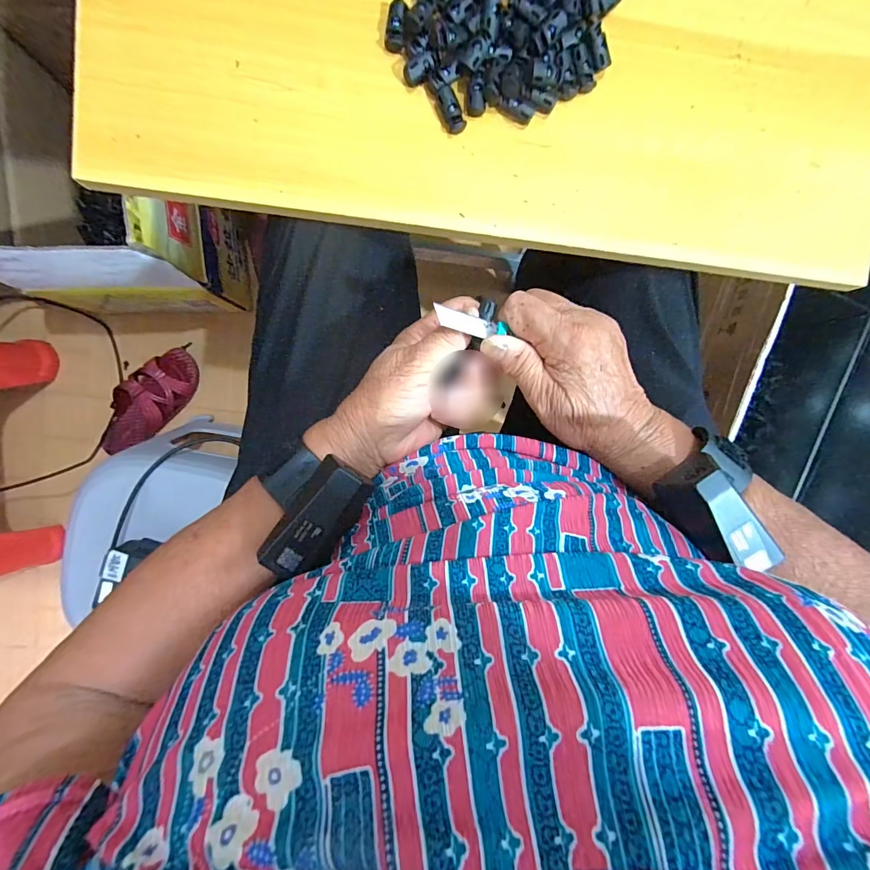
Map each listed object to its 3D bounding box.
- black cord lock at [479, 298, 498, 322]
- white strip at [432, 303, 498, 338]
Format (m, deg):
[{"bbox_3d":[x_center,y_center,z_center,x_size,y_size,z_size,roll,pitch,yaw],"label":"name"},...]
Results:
[{"bbox_3d":[0.035,-0.082,0.261,0.010,0.004,0.015,6,94,-6],"label":"black cord lock"},{"bbox_3d":[0.019,-0.072,0.253,0.045,0.004,0.012,17,78,-23],"label":"white strip"}]

